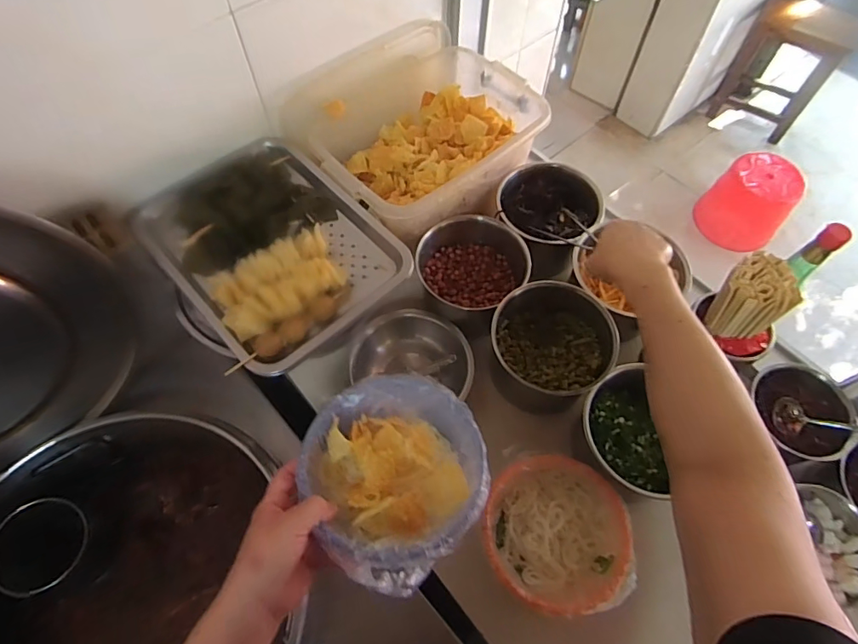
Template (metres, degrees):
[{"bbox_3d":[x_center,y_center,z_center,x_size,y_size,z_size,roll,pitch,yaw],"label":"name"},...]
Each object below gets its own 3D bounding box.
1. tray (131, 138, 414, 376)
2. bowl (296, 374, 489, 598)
[{"bbox_3d":[-0.209,-0.109,0.650,0.263,0.049,0.318,-35,68,-17],"label":"tray"},{"bbox_3d":[-0.030,0.150,0.497,0.173,0.060,0.192,-23,65,-12],"label":"bowl"}]

